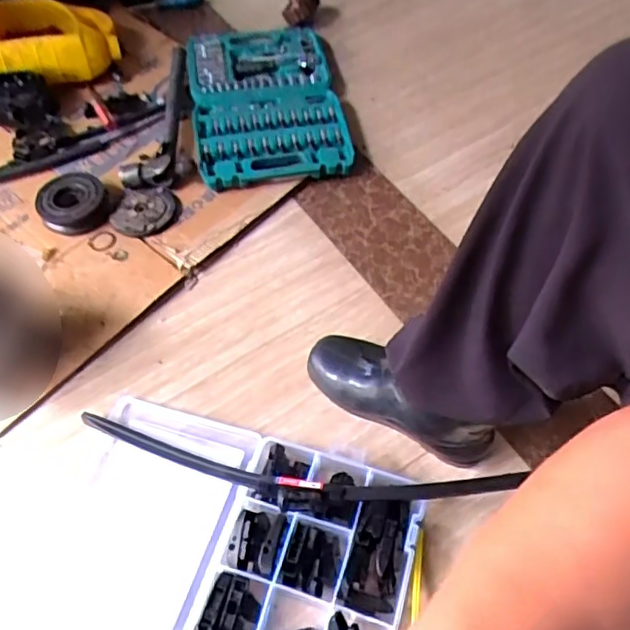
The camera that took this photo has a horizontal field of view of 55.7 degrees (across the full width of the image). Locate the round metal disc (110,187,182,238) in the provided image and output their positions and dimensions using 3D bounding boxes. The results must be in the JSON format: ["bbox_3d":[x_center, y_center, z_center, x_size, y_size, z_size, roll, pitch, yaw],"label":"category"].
[{"bbox_3d":[-0.259,-0.158,0.907,0.099,0.013,0.088,1,58,1],"label":"round metal disc"}]

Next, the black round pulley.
[{"bbox_3d":[-0.369,-0.170,0.909,0.104,0.034,0.097,0,58,1],"label":"black round pulley"}]

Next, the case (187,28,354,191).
[{"bbox_3d":[-0.084,-0.371,1.013,0.248,0.041,0.370,-10,58,-5],"label":"case"}]

